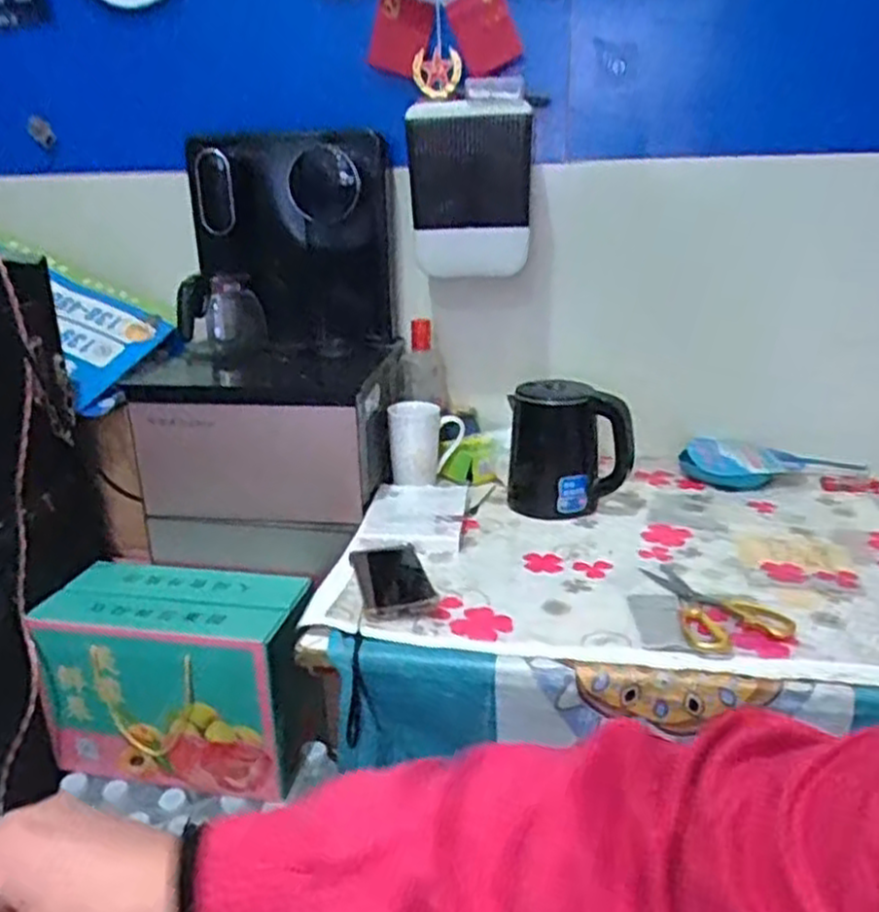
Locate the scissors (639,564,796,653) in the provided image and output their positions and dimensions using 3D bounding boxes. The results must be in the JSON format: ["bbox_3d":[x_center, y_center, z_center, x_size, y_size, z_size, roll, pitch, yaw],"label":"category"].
[{"bbox_3d":[0.298,0.158,0.840,0.115,0.008,0.176,-2,20,-3],"label":"scissors"}]

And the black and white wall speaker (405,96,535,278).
[{"bbox_3d":[0.041,-0.358,1.058,0.167,0.226,0.157,0,20,2],"label":"black and white wall speaker"}]

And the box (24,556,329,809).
[{"bbox_3d":[-0.339,0.294,1.056,0.326,0.235,0.159,3,20,10],"label":"box"}]

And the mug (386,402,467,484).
[{"bbox_3d":[-0.021,-0.025,1.185,0.112,0.112,0.083,0,20,2],"label":"mug"}]

